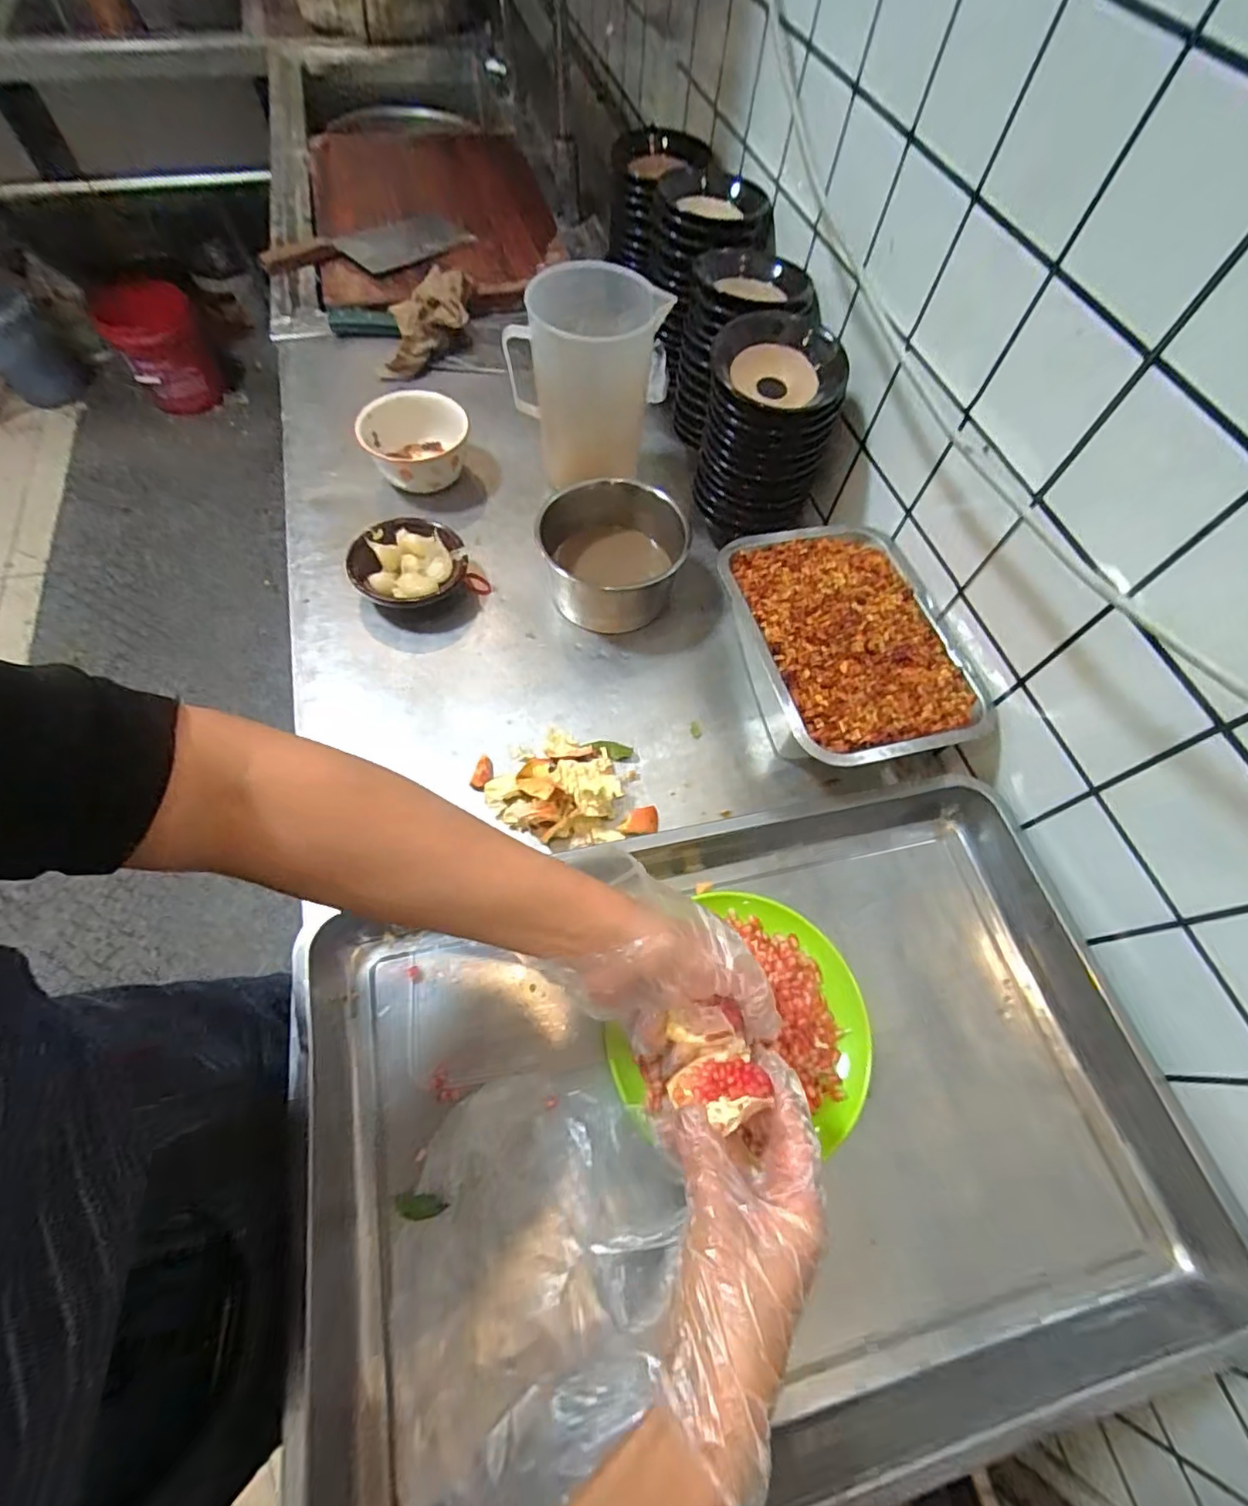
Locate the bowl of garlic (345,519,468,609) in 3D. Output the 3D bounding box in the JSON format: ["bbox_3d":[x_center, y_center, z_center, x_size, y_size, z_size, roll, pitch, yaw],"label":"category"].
[{"bbox_3d":[-0.231,-0.201,0.641,0.116,0.039,0.112,1,63,-2],"label":"bowl of garlic"}]

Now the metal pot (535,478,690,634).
[{"bbox_3d":[-0.014,-0.211,0.646,0.145,0.092,0.150,1,63,-2],"label":"metal pot"}]

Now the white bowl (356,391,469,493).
[{"bbox_3d":[-0.249,-0.372,0.718,0.122,0.070,0.122,-16,65,-11],"label":"white bowl"}]

